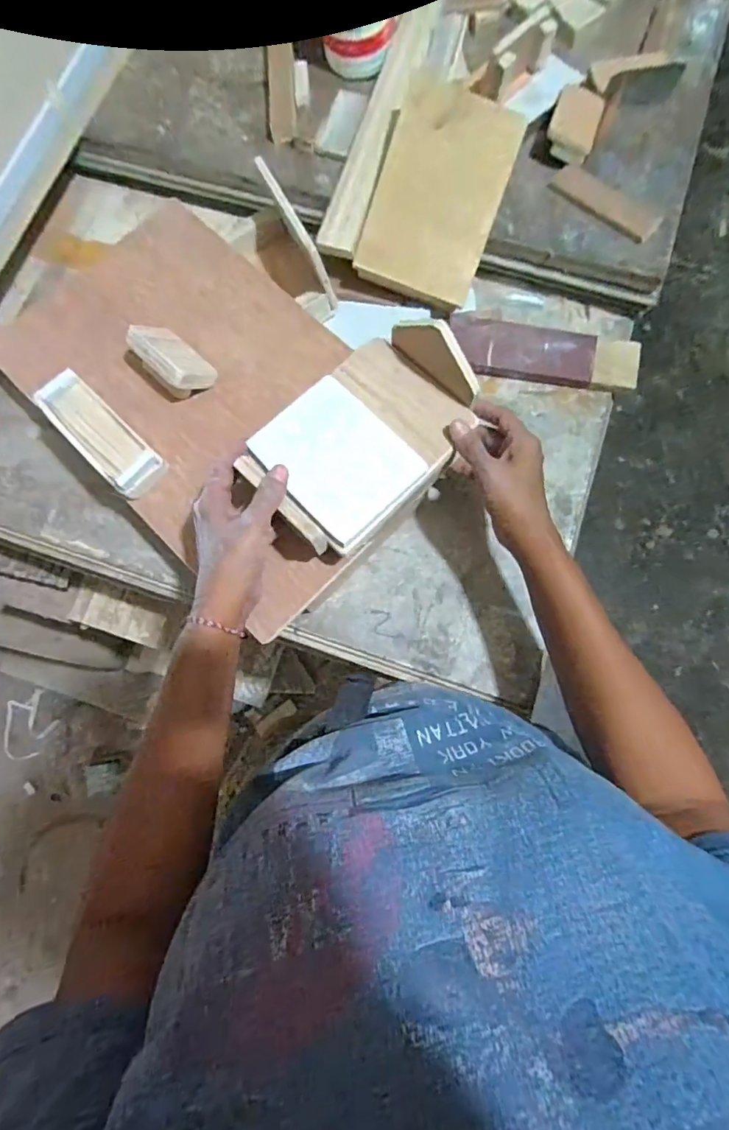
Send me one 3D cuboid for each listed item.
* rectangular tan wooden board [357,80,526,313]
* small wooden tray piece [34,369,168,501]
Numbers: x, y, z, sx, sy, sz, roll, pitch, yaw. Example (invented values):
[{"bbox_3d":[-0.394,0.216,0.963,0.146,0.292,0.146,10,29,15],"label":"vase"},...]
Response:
[{"bbox_3d":[0.073,-0.366,0.508,0.120,0.012,0.183,17,100,-2],"label":"rectangular tan wooden board"},{"bbox_3d":[-0.233,-0.114,0.453,0.120,0.033,0.047,43,82,10],"label":"small wooden tray piece"}]

